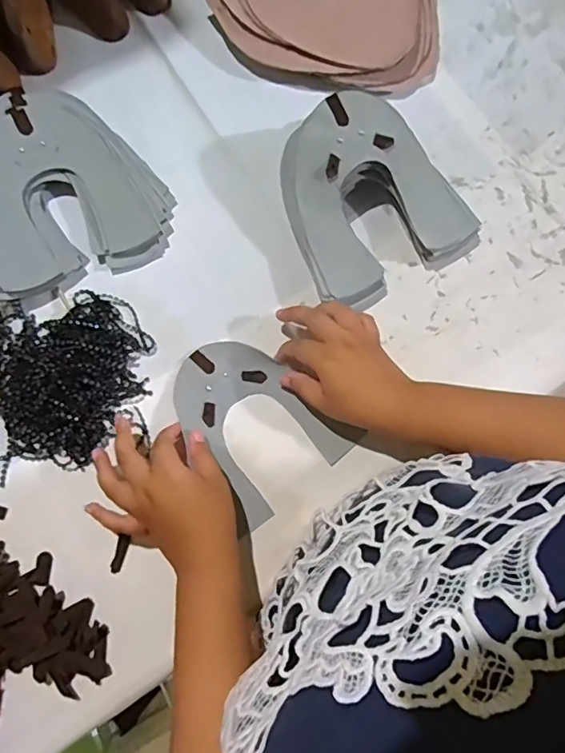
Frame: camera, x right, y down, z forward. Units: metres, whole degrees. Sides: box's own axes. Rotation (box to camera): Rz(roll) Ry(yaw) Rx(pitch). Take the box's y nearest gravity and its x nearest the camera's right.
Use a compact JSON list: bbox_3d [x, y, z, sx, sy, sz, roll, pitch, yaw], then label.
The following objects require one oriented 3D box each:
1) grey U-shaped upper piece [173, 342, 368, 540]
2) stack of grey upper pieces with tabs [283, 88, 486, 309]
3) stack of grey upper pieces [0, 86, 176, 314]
[{"bbox_3d":[-0.029,0.038,0.471,0.124,0.010,0.157,-39,82,-7],"label":"grey U-shaped upper piece"},{"bbox_3d":[0.087,-0.167,0.478,0.160,0.078,0.161,-22,79,-5],"label":"stack of grey upper pieces with tabs"},{"bbox_3d":[-0.217,-0.188,0.501,0.177,0.037,0.197,-23,80,-5],"label":"stack of grey upper pieces"}]

